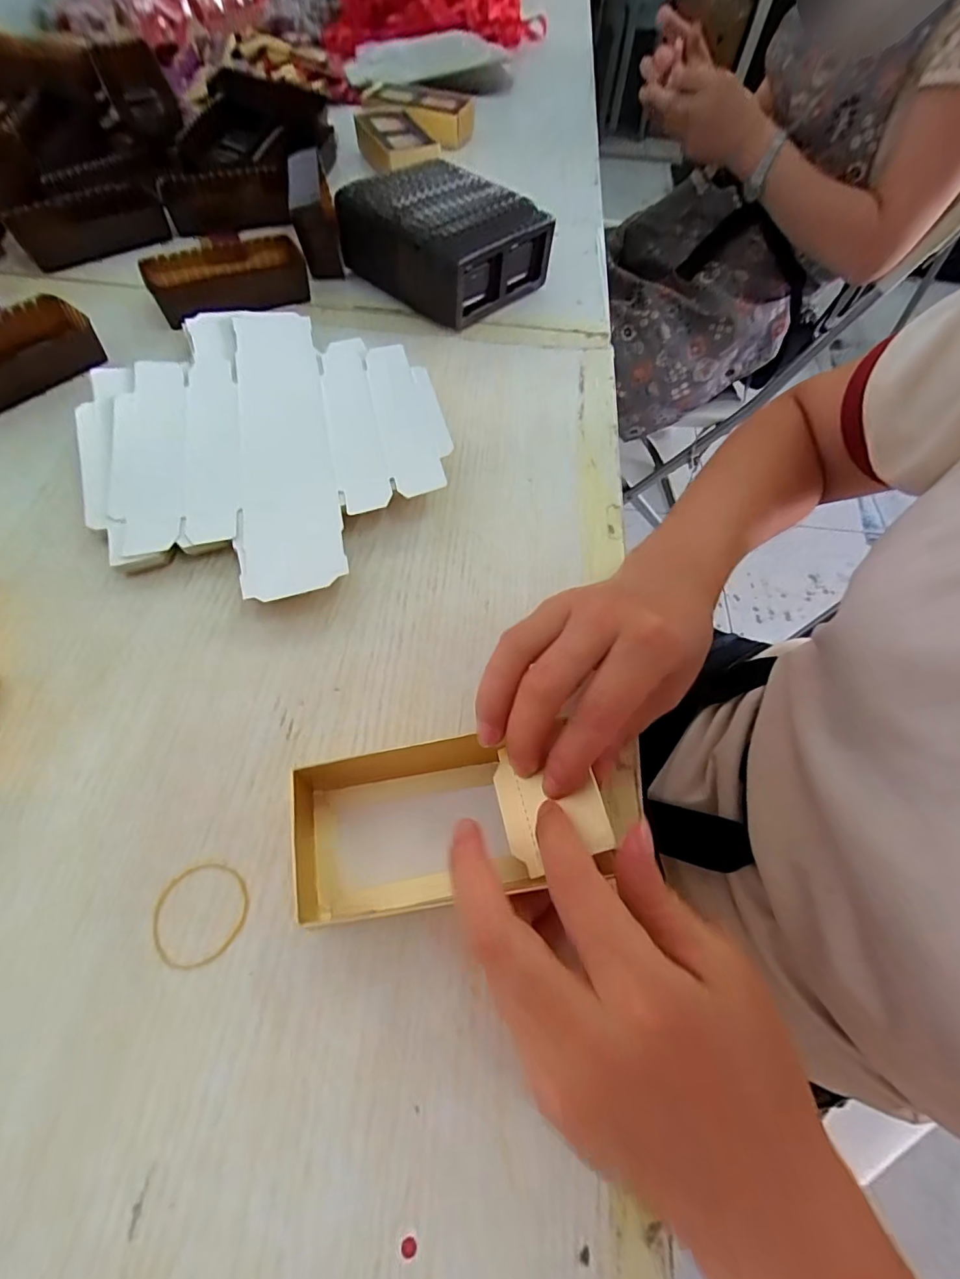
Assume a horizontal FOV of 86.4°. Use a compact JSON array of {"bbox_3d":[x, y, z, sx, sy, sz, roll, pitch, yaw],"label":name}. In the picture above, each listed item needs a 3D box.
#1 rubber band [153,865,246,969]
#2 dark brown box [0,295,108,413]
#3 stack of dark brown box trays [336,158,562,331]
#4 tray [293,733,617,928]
[{"bbox_3d":[-0.109,0.106,0.198,0.035,0.004,0.035,1,61,-2],"label":"rubber band"},{"bbox_3d":[-0.317,-0.185,0.337,0.061,0.025,0.114,41,66,18],"label":"dark brown box"},{"bbox_3d":[-0.031,-0.325,0.417,0.117,0.062,0.135,-40,70,-22],"label":"stack of dark brown box trays"},{"bbox_3d":[-0.014,0.073,0.205,0.119,0.032,0.058,-6,61,-7],"label":"tray"}]

